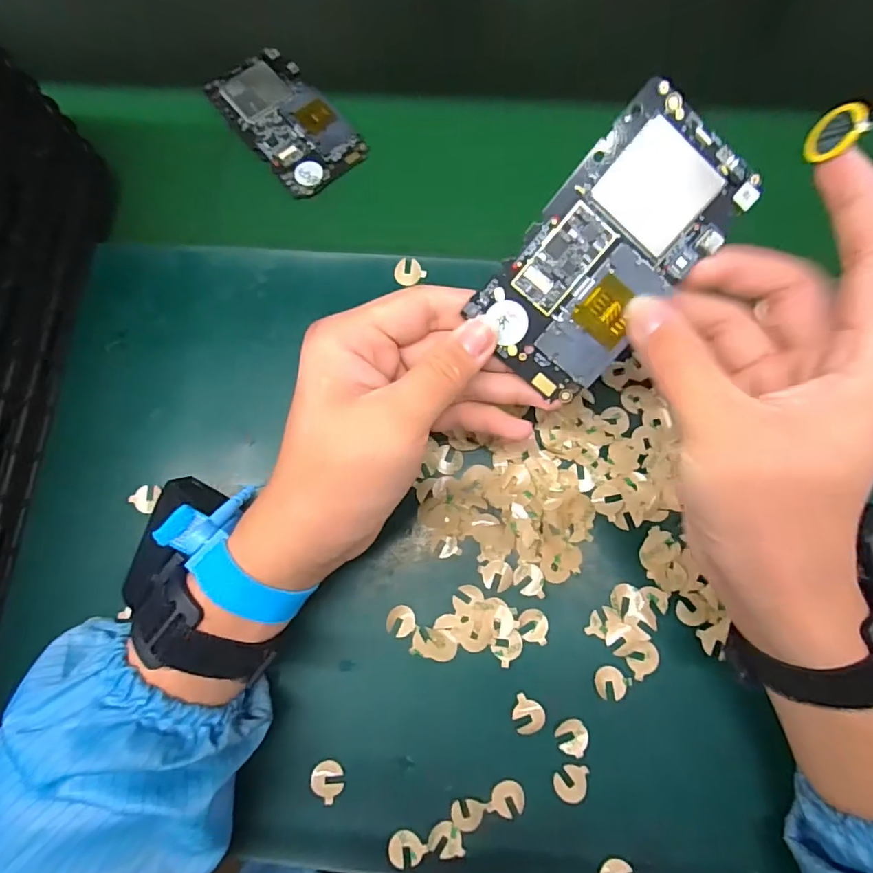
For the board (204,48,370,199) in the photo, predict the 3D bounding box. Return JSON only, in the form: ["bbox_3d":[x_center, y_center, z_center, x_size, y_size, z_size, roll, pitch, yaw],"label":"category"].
[{"bbox_3d":[-0.113,-0.235,0.377,0.065,0.009,0.123,-40,79,-8],"label":"board"}]

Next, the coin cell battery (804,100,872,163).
[{"bbox_3d":[0.151,-0.116,0.191,0.004,0.022,0.019,15,78,-19],"label":"coin cell battery"}]

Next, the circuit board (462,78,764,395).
[{"bbox_3d":[0.074,-0.080,0.222,0.065,0.006,0.122,40,101,-5],"label":"circuit board"}]

